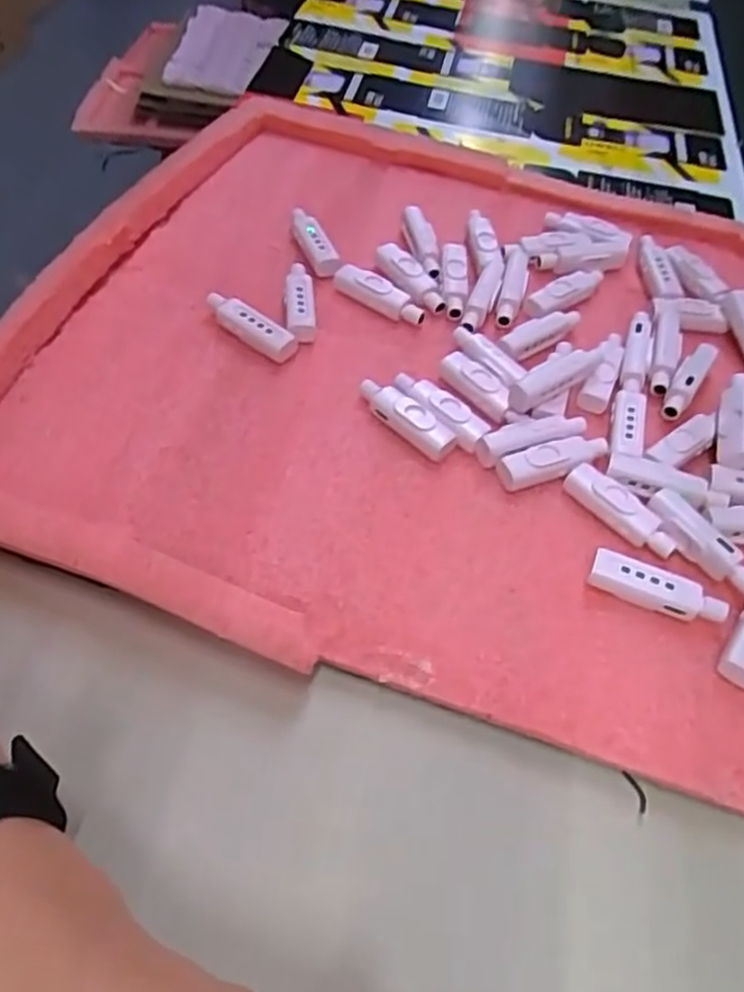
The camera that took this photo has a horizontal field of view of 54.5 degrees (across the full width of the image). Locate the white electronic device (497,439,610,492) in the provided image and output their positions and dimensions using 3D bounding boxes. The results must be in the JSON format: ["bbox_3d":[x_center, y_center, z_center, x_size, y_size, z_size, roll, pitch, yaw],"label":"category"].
[{"bbox_3d":[0.088,-0.016,0.345,0.055,0.010,0.017,-15,58,-14],"label":"white electronic device"}]

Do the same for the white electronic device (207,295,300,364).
[{"bbox_3d":[-0.066,-0.090,0.380,0.056,0.014,0.014,29,58,16],"label":"white electronic device"}]

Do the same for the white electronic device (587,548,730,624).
[{"bbox_3d":[0.121,0.040,0.305,0.057,0.014,0.015,21,57,10],"label":"white electronic device"}]

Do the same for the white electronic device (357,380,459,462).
[{"bbox_3d":[0.016,-0.039,0.354,0.056,0.013,0.015,40,62,22],"label":"white electronic device"}]

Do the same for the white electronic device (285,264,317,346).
[{"bbox_3d":[-0.040,-0.108,0.397,0.016,0.011,0.055,-3,56,-6],"label":"white electronic device"}]

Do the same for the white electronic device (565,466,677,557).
[{"bbox_3d":[0.114,0.004,0.328,0.055,0.008,0.017,39,62,21],"label":"white electronic device"}]

